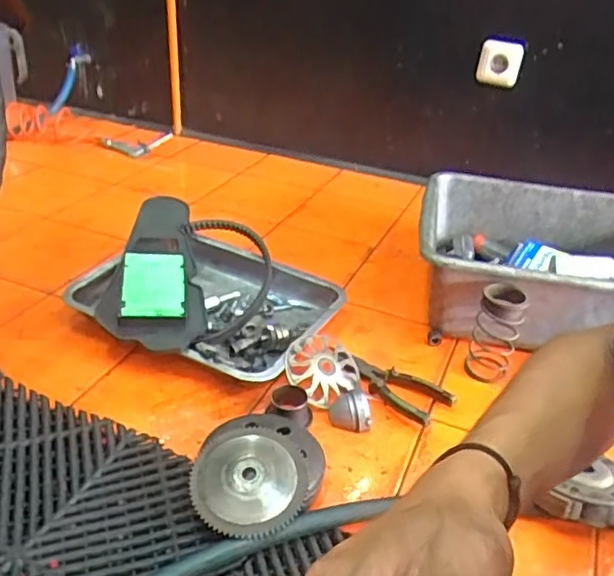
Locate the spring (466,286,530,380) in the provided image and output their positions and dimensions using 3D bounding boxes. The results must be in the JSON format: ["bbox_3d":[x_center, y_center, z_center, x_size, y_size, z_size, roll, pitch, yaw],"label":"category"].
[{"bbox_3d":[0.248,0.064,0.801,0.057,0.124,0.067,14,33,16],"label":"spring"}]

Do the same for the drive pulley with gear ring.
[{"bbox_3d":[-0.051,0.191,0.638,0.140,0.046,0.143,-5,32,-16],"label":"drive pulley with gear ring"}]

